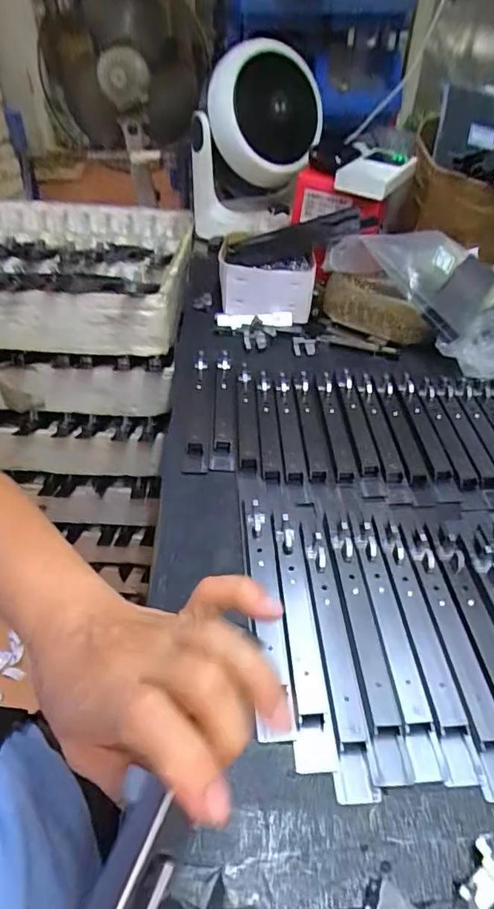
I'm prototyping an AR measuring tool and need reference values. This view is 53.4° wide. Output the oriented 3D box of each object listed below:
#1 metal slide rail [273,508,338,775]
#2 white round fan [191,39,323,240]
[{"bbox_3d":[0.037,0.116,0.348,0.022,0.020,0.184,-2,42,-2],"label":"metal slide rail"},{"bbox_3d":[0.011,-0.515,0.839,0.212,0.260,0.214,0,42,0],"label":"white round fan"}]

